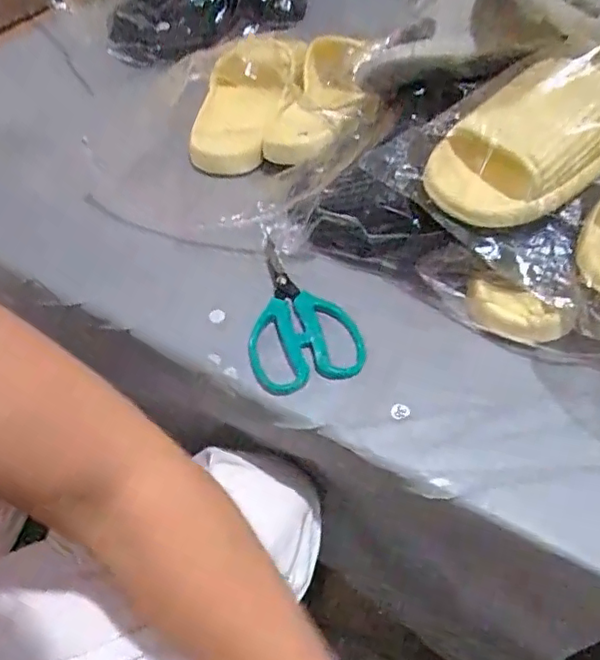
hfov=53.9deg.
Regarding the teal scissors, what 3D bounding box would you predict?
[{"bbox_3d":[-0.007,-0.016,0.473,0.086,0.012,0.145,-13,52,-11],"label":"teal scissors"}]

